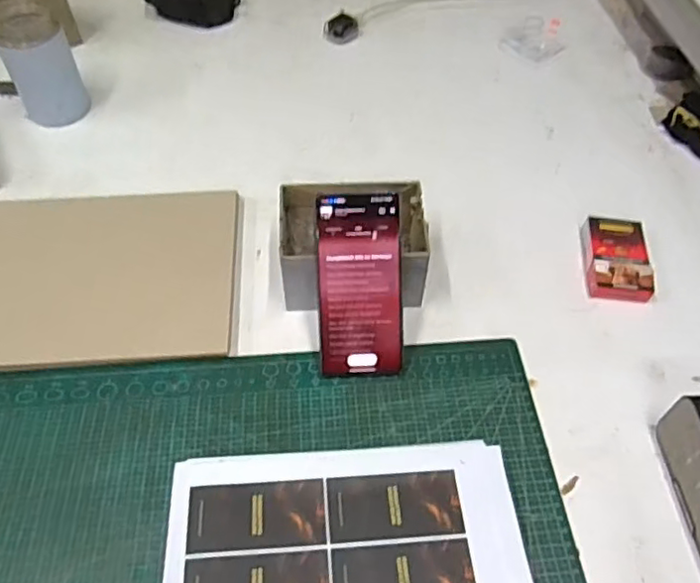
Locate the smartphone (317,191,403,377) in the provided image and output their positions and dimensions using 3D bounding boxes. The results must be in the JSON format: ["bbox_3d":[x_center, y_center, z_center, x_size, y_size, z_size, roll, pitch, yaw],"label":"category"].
[{"bbox_3d":[0.009,-0.003,0.532,0.070,0.162,0.012,-2,9,-3],"label":"smartphone"}]

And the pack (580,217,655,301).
[{"bbox_3d":[0.273,-0.032,0.622,0.063,0.026,0.101,4,52,2],"label":"pack"}]

